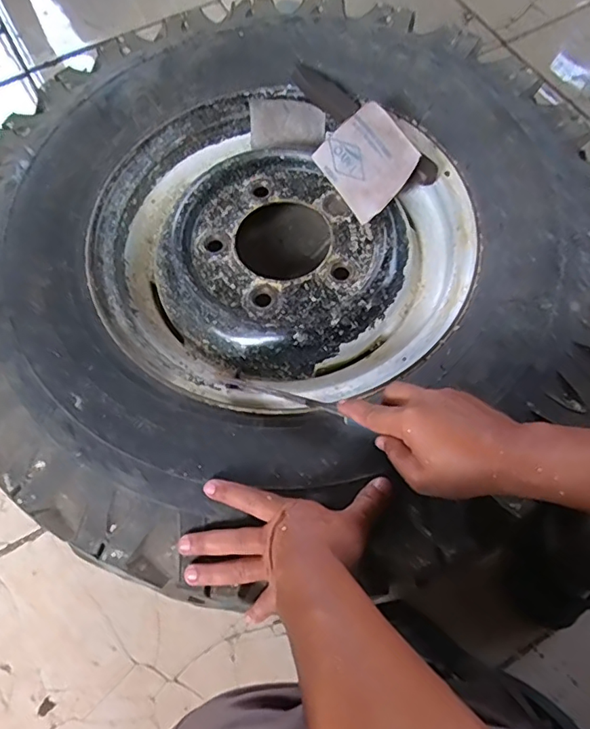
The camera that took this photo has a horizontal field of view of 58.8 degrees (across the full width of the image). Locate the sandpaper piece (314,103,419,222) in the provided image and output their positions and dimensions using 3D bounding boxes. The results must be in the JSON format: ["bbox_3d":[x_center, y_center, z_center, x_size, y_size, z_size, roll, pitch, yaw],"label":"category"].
[{"bbox_3d":[0.088,-0.242,0.626,0.099,0.025,0.116,-41,74,24],"label":"sandpaper piece"}]

